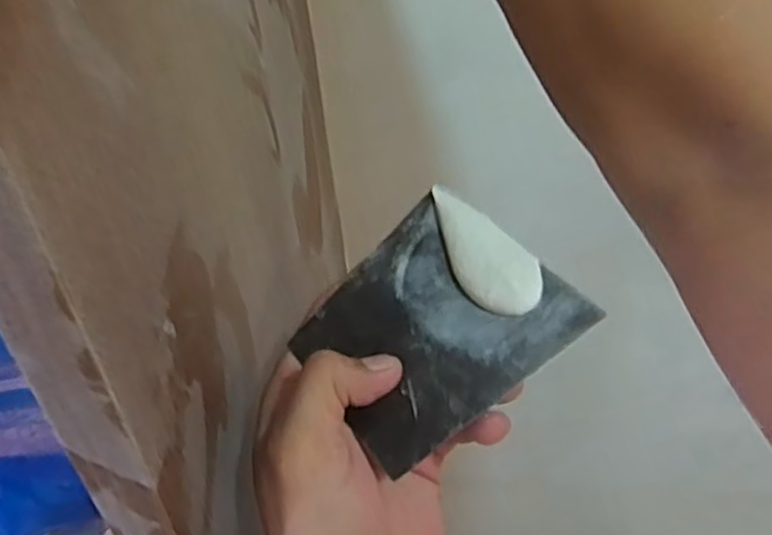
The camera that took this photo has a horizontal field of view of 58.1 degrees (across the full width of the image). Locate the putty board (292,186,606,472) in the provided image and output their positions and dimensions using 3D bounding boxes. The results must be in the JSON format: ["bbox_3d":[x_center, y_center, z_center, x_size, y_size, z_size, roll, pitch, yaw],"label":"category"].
[{"bbox_3d":[0.017,0.020,0.277,0.093,0.009,0.091,-42,53,-6],"label":"putty board"}]

